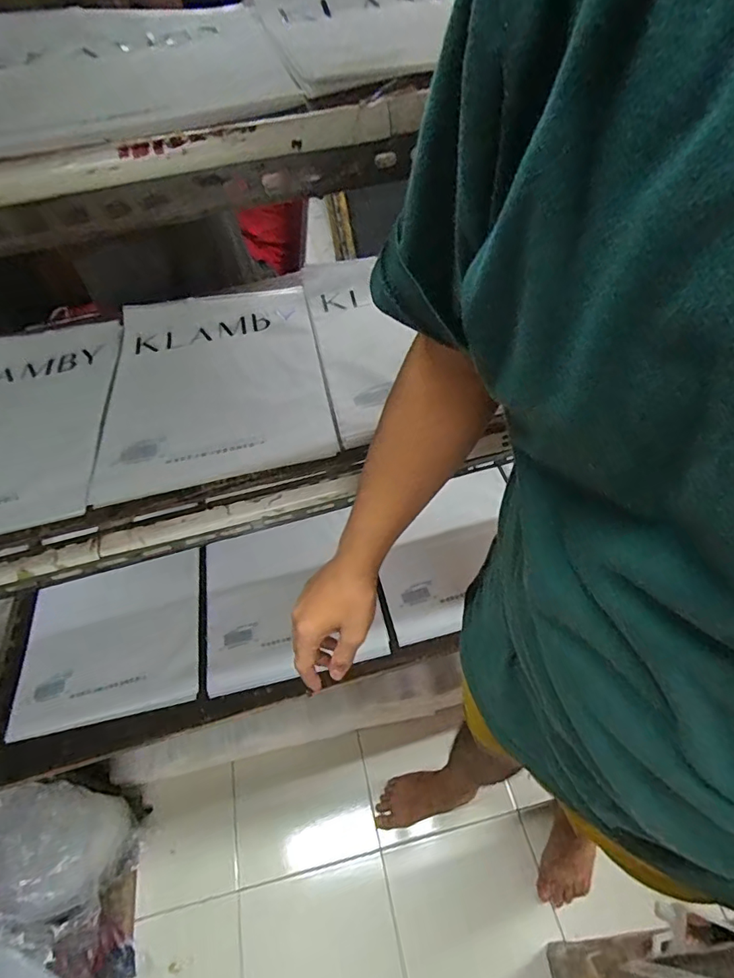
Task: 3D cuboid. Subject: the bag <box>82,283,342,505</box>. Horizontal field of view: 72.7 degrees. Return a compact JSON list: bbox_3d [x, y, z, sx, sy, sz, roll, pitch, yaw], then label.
[{"bbox_3d":[-0.219,-0.169,0.708,0.293,0.022,0.389,-12,52,-3],"label":"bag"}]

